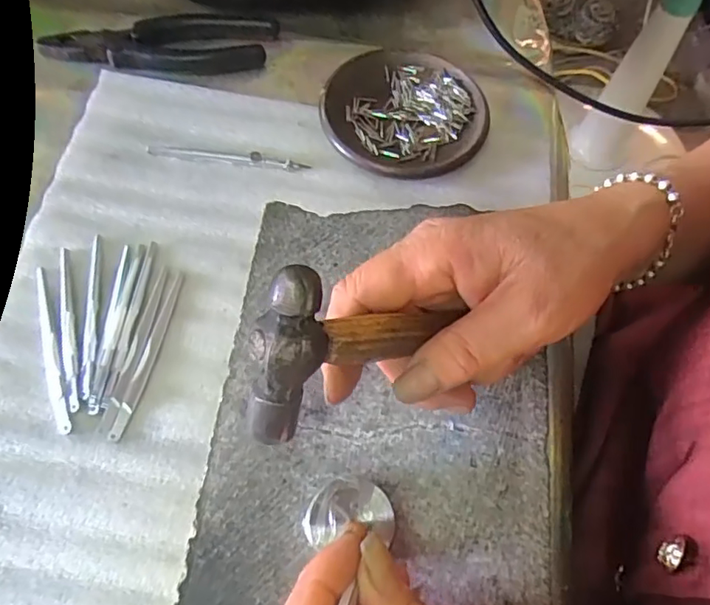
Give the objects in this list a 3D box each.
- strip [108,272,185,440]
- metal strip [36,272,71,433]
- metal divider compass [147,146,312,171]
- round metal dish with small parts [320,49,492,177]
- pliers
[{"bbox_3d":[-0.117,0.027,0.314,0.009,0.004,0.101,12,65,3],"label":"strip"},{"bbox_3d":[-0.174,0.024,0.311,0.009,0.004,0.102,-19,68,-11],"label":"metal strip"},{"bbox_3d":[-0.087,-0.099,0.372,0.107,0.007,0.010,9,65,1],"label":"metal divider compass"},{"bbox_3d":[0.033,-0.132,0.386,0.109,0.016,0.111,1,65,-3],"label":"round metal dish with small parts"},{"bbox_3d":[-0.141,-0.188,0.405,0.164,0.018,0.052,-8,66,-7],"label":"pliers"}]

